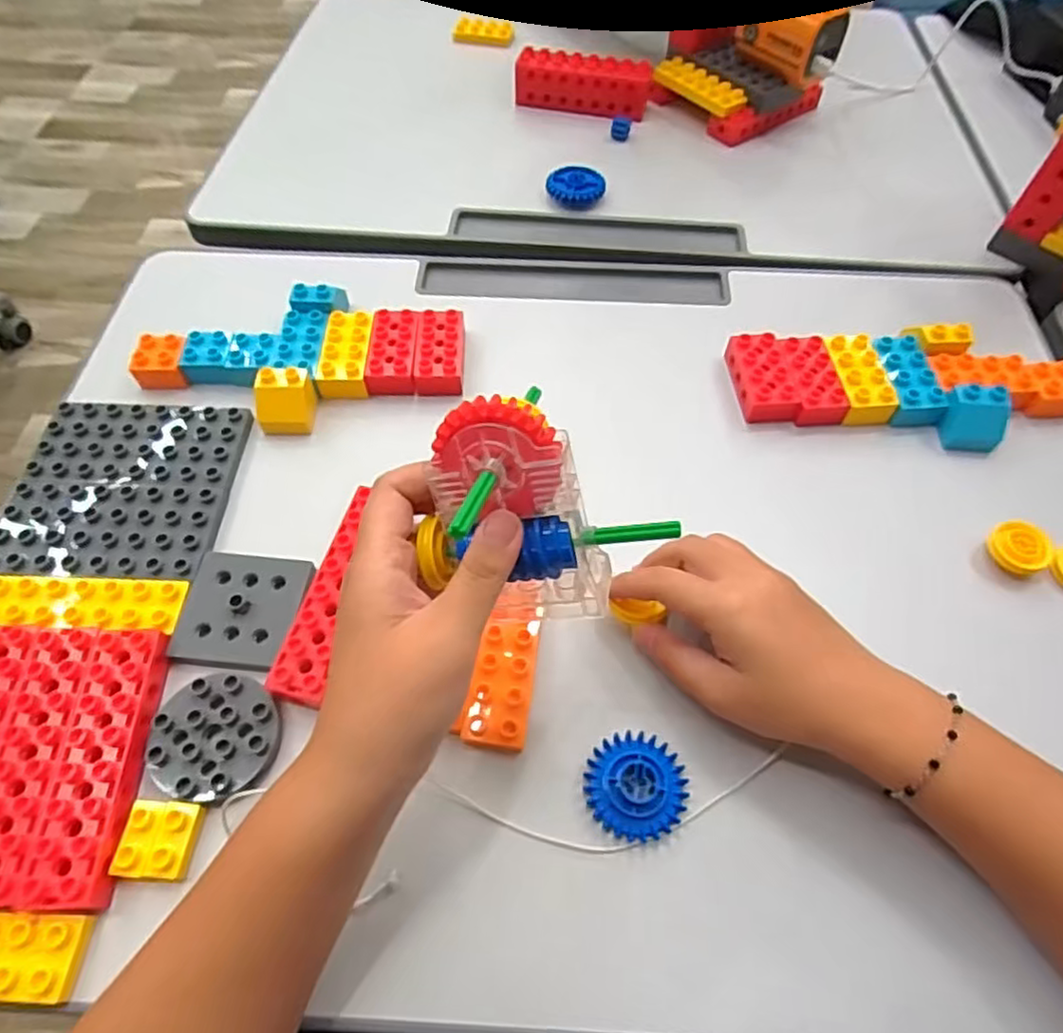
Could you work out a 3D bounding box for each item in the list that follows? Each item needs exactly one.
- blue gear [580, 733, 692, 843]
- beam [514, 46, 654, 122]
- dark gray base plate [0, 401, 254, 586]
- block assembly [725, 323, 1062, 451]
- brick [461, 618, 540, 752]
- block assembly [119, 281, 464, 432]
[{"bbox_3d":[0.050,0.128,0.321,0.047,0.008,0.046,0,58,0],"label":"blue gear"},{"bbox_3d":[0.048,-0.415,0.642,0.127,0.046,0.026,11,59,6],"label":"beam"},{"bbox_3d":[-0.255,-0.019,0.417,0.127,0.010,0.127,3,58,1],"label":"dark gray base plate"},{"bbox_3d":[0.252,-0.092,0.453,0.224,0.032,0.077,8,59,4],"label":"block assembly"},{"bbox_3d":[-0.015,0.085,0.350,0.031,0.012,0.067,7,59,4],"label":"brick"},{"bbox_3d":[-0.159,-0.112,0.461,0.220,0.028,0.107,-5,59,-4],"label":"block assembly"}]

